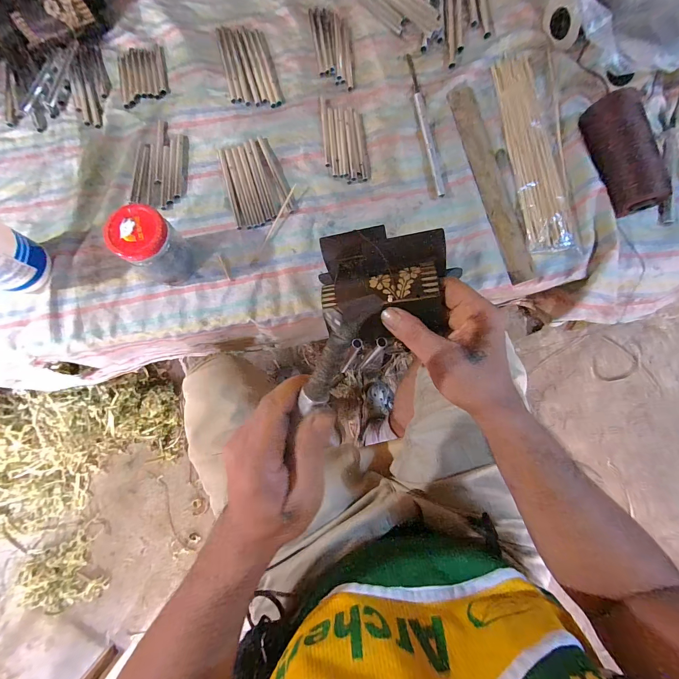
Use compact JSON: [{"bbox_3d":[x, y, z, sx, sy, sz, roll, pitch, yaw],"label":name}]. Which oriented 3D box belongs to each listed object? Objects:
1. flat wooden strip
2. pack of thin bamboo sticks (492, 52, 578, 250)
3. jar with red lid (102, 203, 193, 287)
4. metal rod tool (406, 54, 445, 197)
[{"bbox_3d":[0.216,-0.229,0.460,0.038,0.011,0.307,-14,80,3],"label":"flat wooden strip"},{"bbox_3d":[0.275,-0.271,0.462,0.061,0.017,0.301,-7,81,-2],"label":"pack of thin bamboo sticks"},{"bbox_3d":[-0.225,-0.113,0.393,0.062,0.092,0.064,0,81,-1],"label":"jar with red lid"},{"bbox_3d":[0.127,-0.318,0.473,0.015,0.009,0.236,-9,81,-2],"label":"metal rod tool"}]

